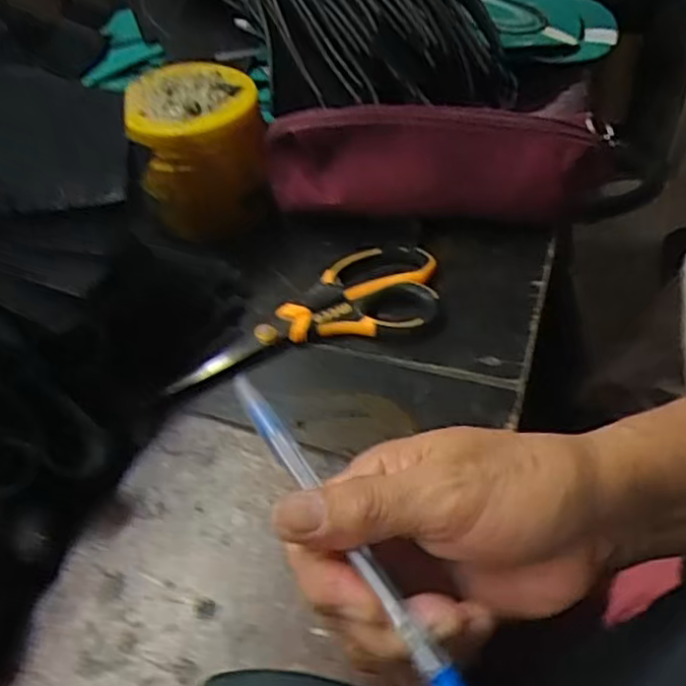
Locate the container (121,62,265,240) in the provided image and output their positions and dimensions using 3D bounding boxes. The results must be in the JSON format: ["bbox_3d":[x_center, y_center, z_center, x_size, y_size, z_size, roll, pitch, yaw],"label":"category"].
[{"bbox_3d":[-0.097,-0.136,0.497,0.088,0.086,0.086,-12,44,-5],"label":"container"}]

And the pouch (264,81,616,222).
[{"bbox_3d":[0.061,-0.116,0.468,0.217,0.089,0.036,-1,45,5],"label":"pouch"}]

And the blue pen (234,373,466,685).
[{"bbox_3d":[-0.001,0.063,0.237,0.009,0.007,0.146,-26,56,-22],"label":"blue pen"}]

